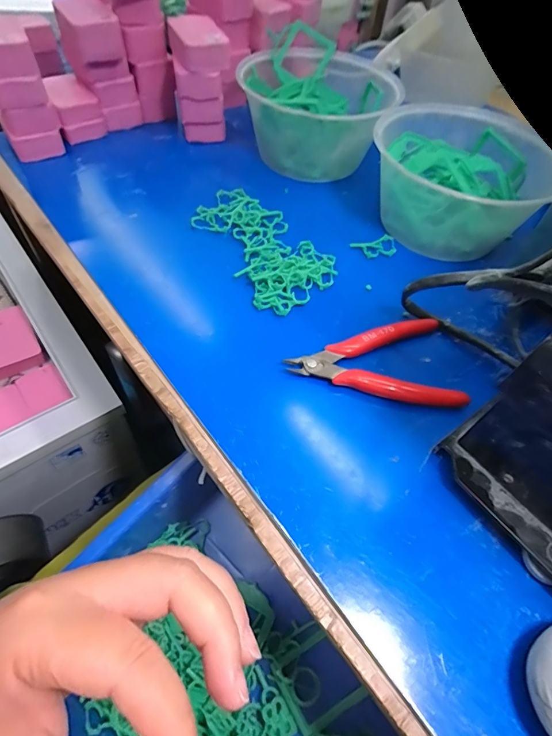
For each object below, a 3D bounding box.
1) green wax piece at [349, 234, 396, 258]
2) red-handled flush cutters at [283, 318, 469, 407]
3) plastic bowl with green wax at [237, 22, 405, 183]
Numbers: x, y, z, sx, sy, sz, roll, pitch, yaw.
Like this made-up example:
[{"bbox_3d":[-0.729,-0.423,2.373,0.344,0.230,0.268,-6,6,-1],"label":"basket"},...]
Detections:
[{"bbox_3d":[0.093,-0.111,0.369,0.043,0.004,0.025,-18,58,-15],"label":"green wax piece"},{"bbox_3d":[0.068,-0.003,0.287,0.114,0.012,0.072,-2,55,-5],"label":"red-handled flush cutters"},{"bbox_3d":[0.043,-0.288,0.444,0.159,0.079,0.188,6,55,0],"label":"plastic bowl with green wax"}]

